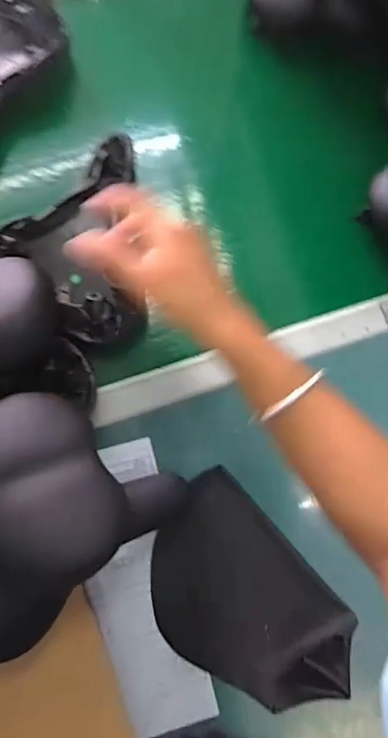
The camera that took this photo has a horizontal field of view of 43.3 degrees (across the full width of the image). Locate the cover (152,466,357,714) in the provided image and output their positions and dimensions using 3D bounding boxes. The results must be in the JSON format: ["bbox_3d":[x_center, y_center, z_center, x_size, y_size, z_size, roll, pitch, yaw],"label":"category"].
[{"bbox_3d":[0.050,0.240,0.505,0.156,0.056,0.230,-41,86,-8],"label":"cover"}]

